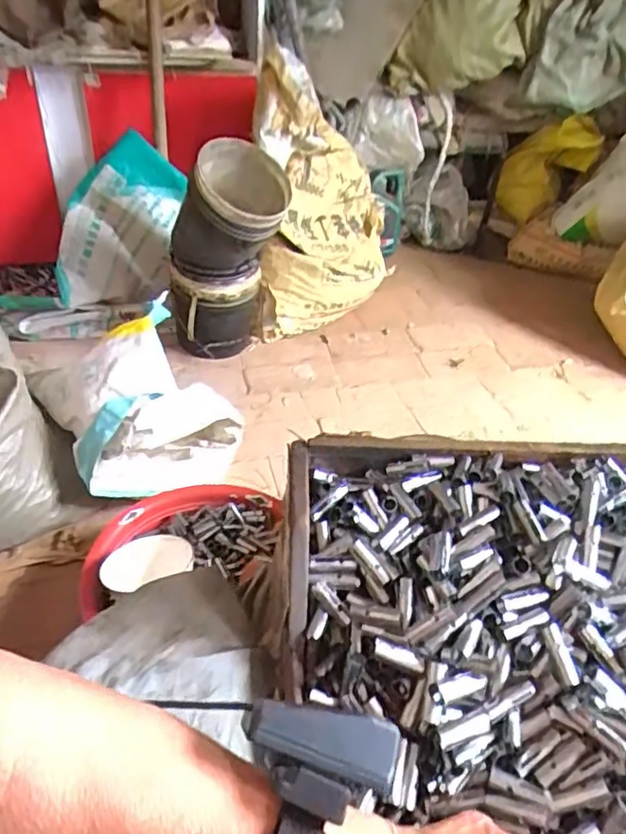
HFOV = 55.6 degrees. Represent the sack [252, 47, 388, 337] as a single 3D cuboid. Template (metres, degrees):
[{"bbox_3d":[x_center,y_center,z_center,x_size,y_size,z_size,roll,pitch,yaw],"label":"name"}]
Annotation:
[{"bbox_3d":[0.035,-0.591,1.646,0.382,0.602,0.479,4,39,-4],"label":"sack"}]

